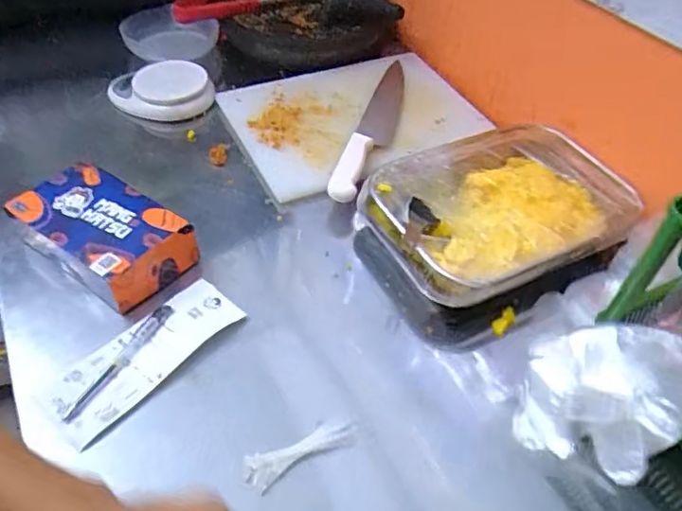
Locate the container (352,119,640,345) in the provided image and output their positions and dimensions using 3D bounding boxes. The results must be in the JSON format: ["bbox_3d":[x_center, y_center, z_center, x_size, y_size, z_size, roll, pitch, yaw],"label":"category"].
[{"bbox_3d":[0.180,-0.034,0.711,0.299,0.099,0.235,-22,53,-21],"label":"container"}]

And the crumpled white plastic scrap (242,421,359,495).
[{"bbox_3d":[-0.034,0.176,0.528,0.107,0.019,0.025,-22,53,-21],"label":"crumpled white plastic scrap"}]

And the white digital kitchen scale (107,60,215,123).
[{"bbox_3d":[-0.268,-0.242,0.876,0.146,0.040,0.119,-13,50,-14],"label":"white digital kitchen scale"}]

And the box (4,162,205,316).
[{"bbox_3d":[-0.263,-0.025,0.656,0.185,0.061,0.108,28,53,21],"label":"box"}]

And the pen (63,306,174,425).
[{"bbox_3d":[-0.217,0.104,0.581,0.018,0.009,0.145,23,51,17],"label":"pen"}]

